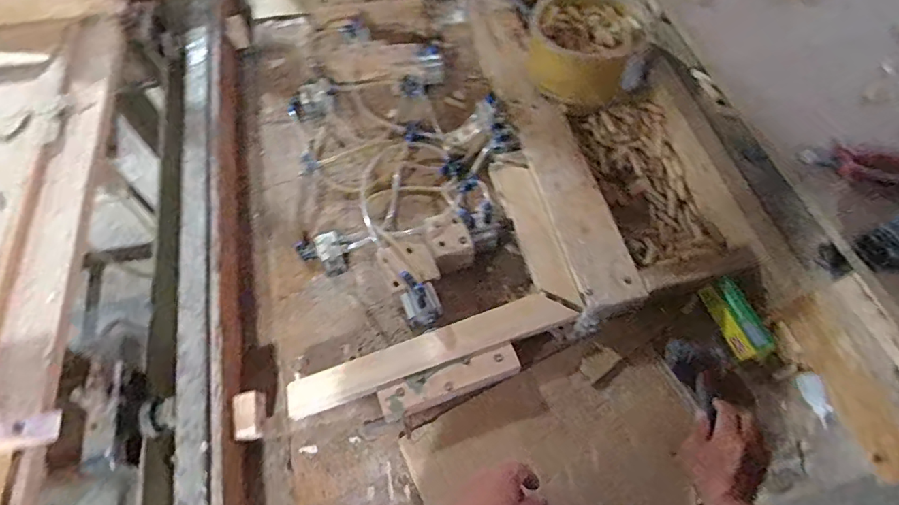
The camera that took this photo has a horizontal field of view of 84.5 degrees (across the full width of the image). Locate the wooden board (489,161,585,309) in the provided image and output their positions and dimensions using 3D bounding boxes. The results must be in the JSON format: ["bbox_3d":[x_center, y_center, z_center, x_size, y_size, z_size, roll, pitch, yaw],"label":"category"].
[{"bbox_3d":[0.146,-0.036,0.842,0.063,0.026,0.289,-15,63,-8],"label":"wooden board"}]

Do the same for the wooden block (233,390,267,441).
[{"bbox_3d":[-0.281,0.231,0.699,0.038,0.029,0.065,-13,62,-7],"label":"wooden block"}]

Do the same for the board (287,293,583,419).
[{"bbox_3d":[-0.022,0.147,0.746,0.438,0.014,0.059,-18,63,-9],"label":"board"}]

